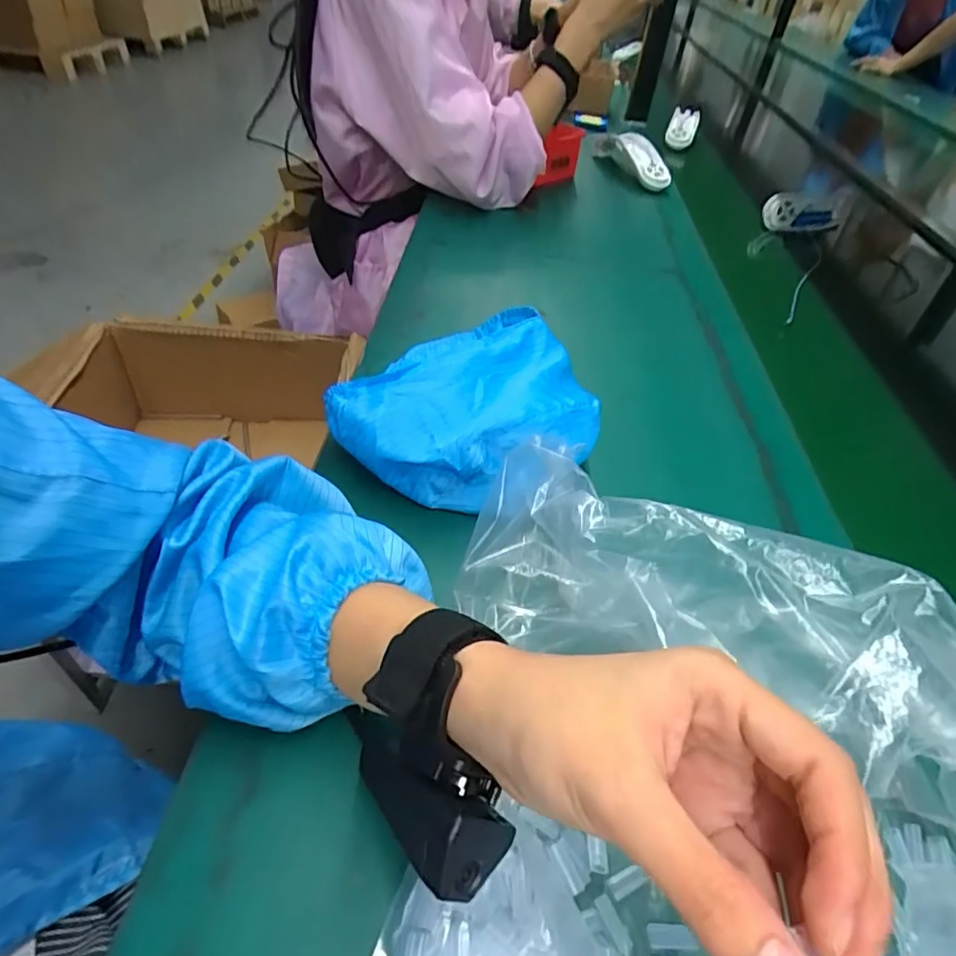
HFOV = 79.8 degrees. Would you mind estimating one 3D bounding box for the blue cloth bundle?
[{"bbox_3d":[-0.015,-0.050,0.429,0.185,0.077,0.157,-6,45,-11],"label":"blue cloth bundle"}]

